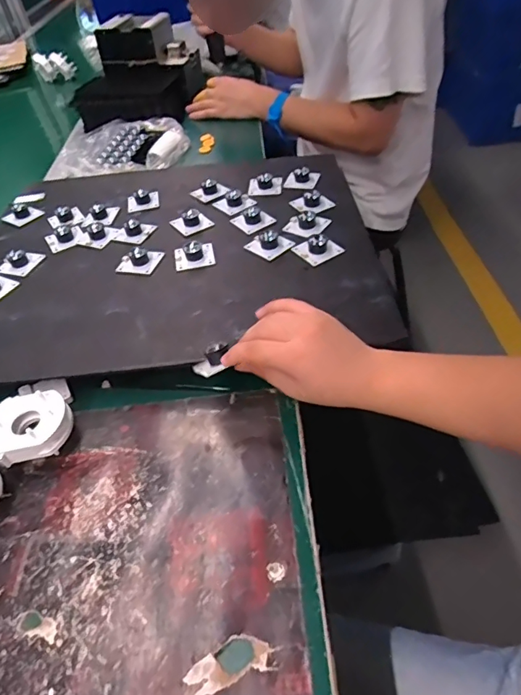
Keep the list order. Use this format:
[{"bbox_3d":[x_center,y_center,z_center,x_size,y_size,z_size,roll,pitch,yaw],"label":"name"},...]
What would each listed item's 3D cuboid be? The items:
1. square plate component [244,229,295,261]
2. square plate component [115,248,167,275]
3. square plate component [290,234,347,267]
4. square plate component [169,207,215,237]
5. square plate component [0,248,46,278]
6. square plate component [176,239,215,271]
[{"bbox_3d":[0.010,-0.124,0.547,0.044,0.018,0.046,-33,50,-24],"label":"square plate component"},{"bbox_3d":[-0.140,-0.104,0.548,0.045,0.017,0.044,7,46,13],"label":"square plate component"},{"bbox_3d":[0.064,-0.114,0.530,0.043,0.016,0.041,-27,48,-19],"label":"square plate component"},{"bbox_3d":[-0.087,-0.163,0.600,0.044,0.016,0.035,-28,49,-20],"label":"square plate component"},{"bbox_3d":[-0.289,-0.107,0.570,0.037,0.021,0.049,10,47,16],"label":"square plate component"},{"bbox_3d":[-0.077,-0.111,0.545,0.045,0.018,0.037,-13,45,-6],"label":"square plate component"}]

